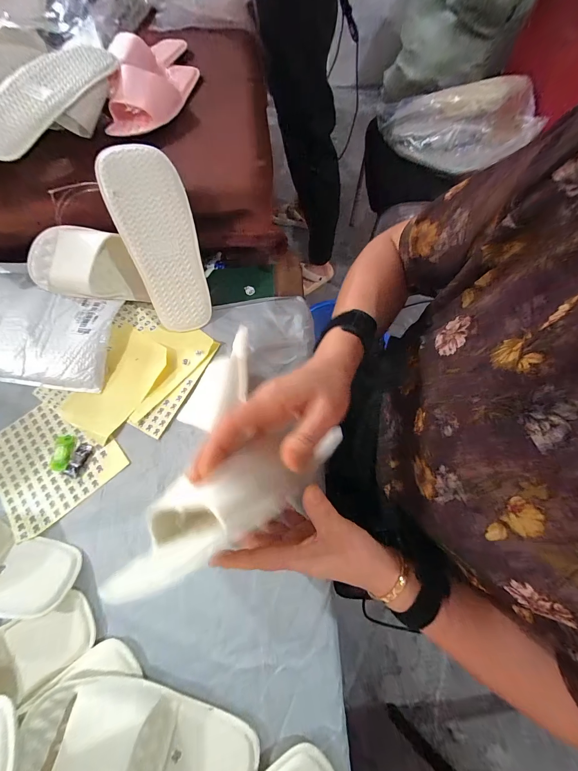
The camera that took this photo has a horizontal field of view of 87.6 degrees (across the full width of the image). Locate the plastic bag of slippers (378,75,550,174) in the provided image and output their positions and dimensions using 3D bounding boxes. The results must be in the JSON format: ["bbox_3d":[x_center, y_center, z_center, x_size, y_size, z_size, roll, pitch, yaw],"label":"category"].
[{"bbox_3d":[0.489,-0.730,0.898,0.410,0.136,0.279,6,99,29],"label":"plastic bag of slippers"}]

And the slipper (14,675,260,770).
[{"bbox_3d":[-0.147,0.358,0.292,0.219,0.051,0.093,7,69,5],"label":"slipper"}]

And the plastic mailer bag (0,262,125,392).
[{"bbox_3d":[-0.445,-0.106,0.492,0.338,0.033,0.201,6,69,5],"label":"plastic mailer bag"}]

